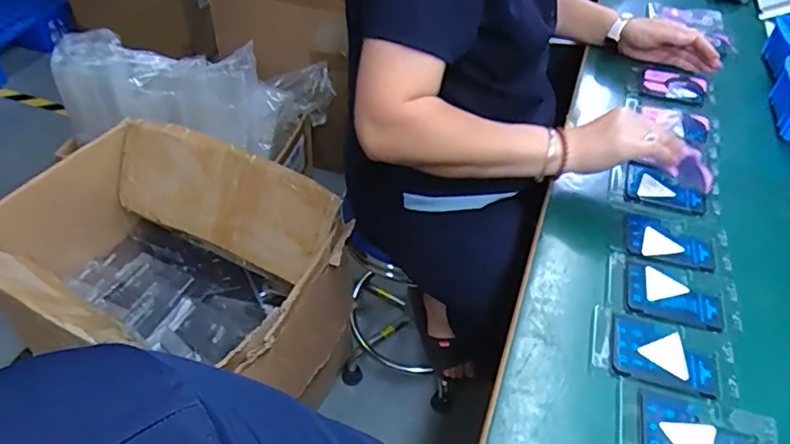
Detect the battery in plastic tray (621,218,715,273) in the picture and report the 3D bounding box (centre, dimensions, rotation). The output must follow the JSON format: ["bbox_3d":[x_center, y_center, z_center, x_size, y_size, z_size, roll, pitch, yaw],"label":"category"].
[{"bbox_3d":[0.303,0.024,0.618,0.091,0.008,0.065,16,47,11],"label":"battery in plastic tray"}]

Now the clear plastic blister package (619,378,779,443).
[{"bbox_3d":[0.253,0.181,0.463,0.125,0.005,0.074,14,46,9],"label":"clear plastic blister package"}]

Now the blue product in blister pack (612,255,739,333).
[{"bbox_3d":[0.282,0.075,0.567,0.121,0.006,0.069,16,47,12],"label":"blue product in blister pack"}]

